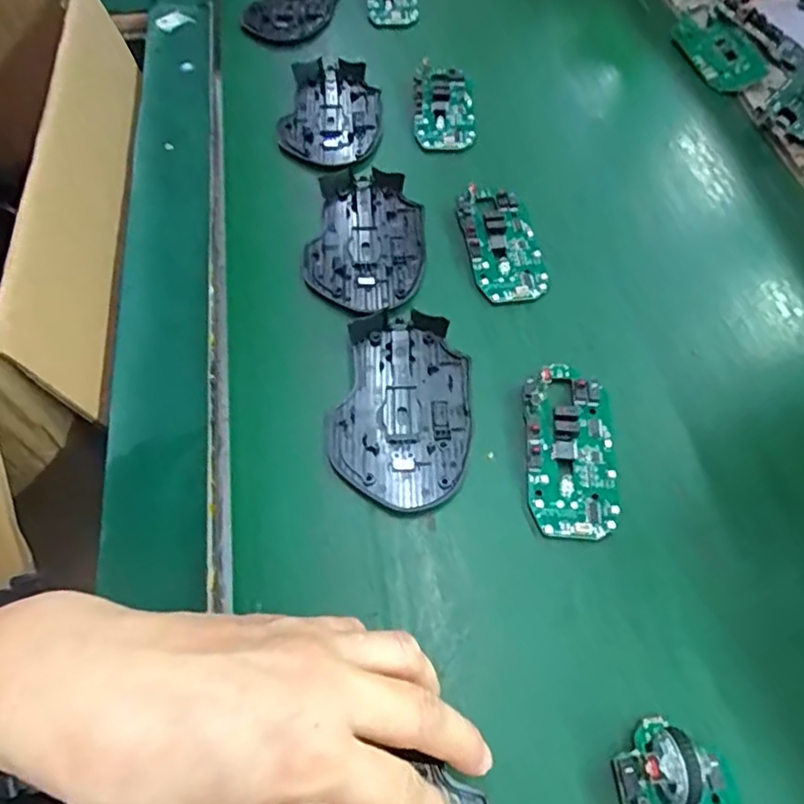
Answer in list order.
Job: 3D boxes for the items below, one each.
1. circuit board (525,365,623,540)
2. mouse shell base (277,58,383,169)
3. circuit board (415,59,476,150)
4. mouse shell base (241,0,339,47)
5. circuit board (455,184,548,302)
[{"bbox_3d":[0.088,0.023,0.324,0.046,0.007,0.096,2,61,2],"label":"circuit board"},{"bbox_3d":[-0.054,-0.219,0.472,0.070,0.010,0.116,3,61,2],"label":"mouse shell base"},{"bbox_3d":[0.032,-0.227,0.476,0.044,0.013,0.081,0,61,0],"label":"circuit board"},{"bbox_3d":[-0.095,-0.350,0.546,0.069,0.014,0.116,7,61,4],"label":"mouse shell base"},{"bbox_3d":[0.065,-0.105,0.406,0.046,0.008,0.092,-8,61,-4],"label":"circuit board"}]

